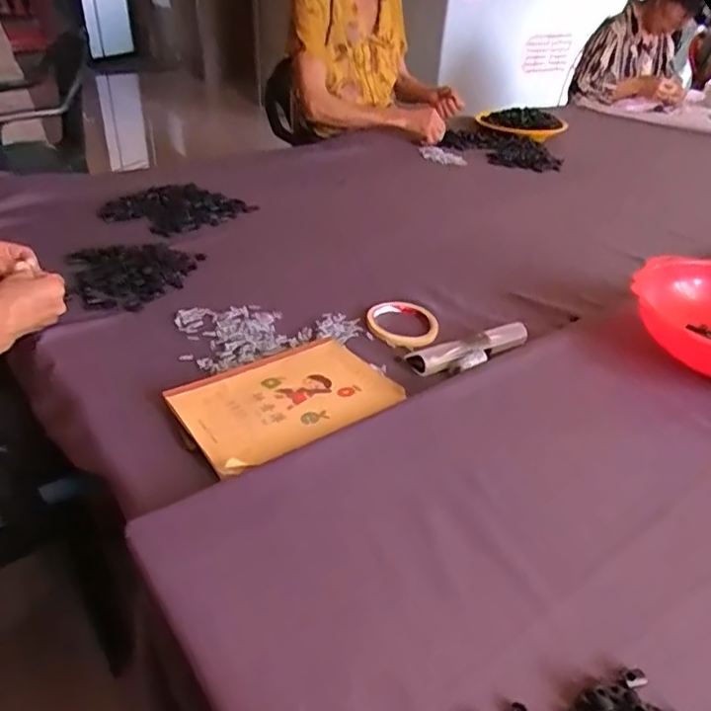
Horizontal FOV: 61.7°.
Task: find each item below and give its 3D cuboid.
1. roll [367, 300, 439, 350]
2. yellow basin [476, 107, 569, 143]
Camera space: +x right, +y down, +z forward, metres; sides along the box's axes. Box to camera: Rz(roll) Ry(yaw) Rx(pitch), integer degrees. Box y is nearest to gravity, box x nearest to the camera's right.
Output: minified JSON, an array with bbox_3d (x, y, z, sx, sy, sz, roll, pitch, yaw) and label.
[{"bbox_3d":[0.060,-0.042,0.775,0.090,0.013,0.106,2,34,-3],"label":"roll"},{"bbox_3d":[0.459,-0.637,1.636,0.234,0.059,0.222,6,35,4],"label":"yellow basin"}]

